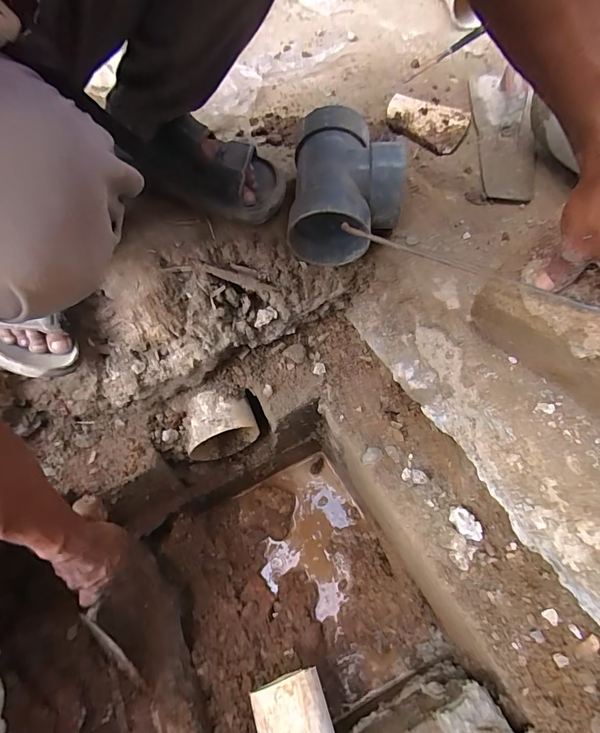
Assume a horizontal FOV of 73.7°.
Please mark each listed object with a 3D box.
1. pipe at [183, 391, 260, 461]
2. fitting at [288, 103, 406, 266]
[{"bbox_3d":[-0.128,0.095,0.640,0.105,0.119,0.064,-20,63,-6],"label":"pipe"},{"bbox_3d":[0.054,-0.210,0.479,0.124,0.095,0.184,3,62,6],"label":"fitting"}]

